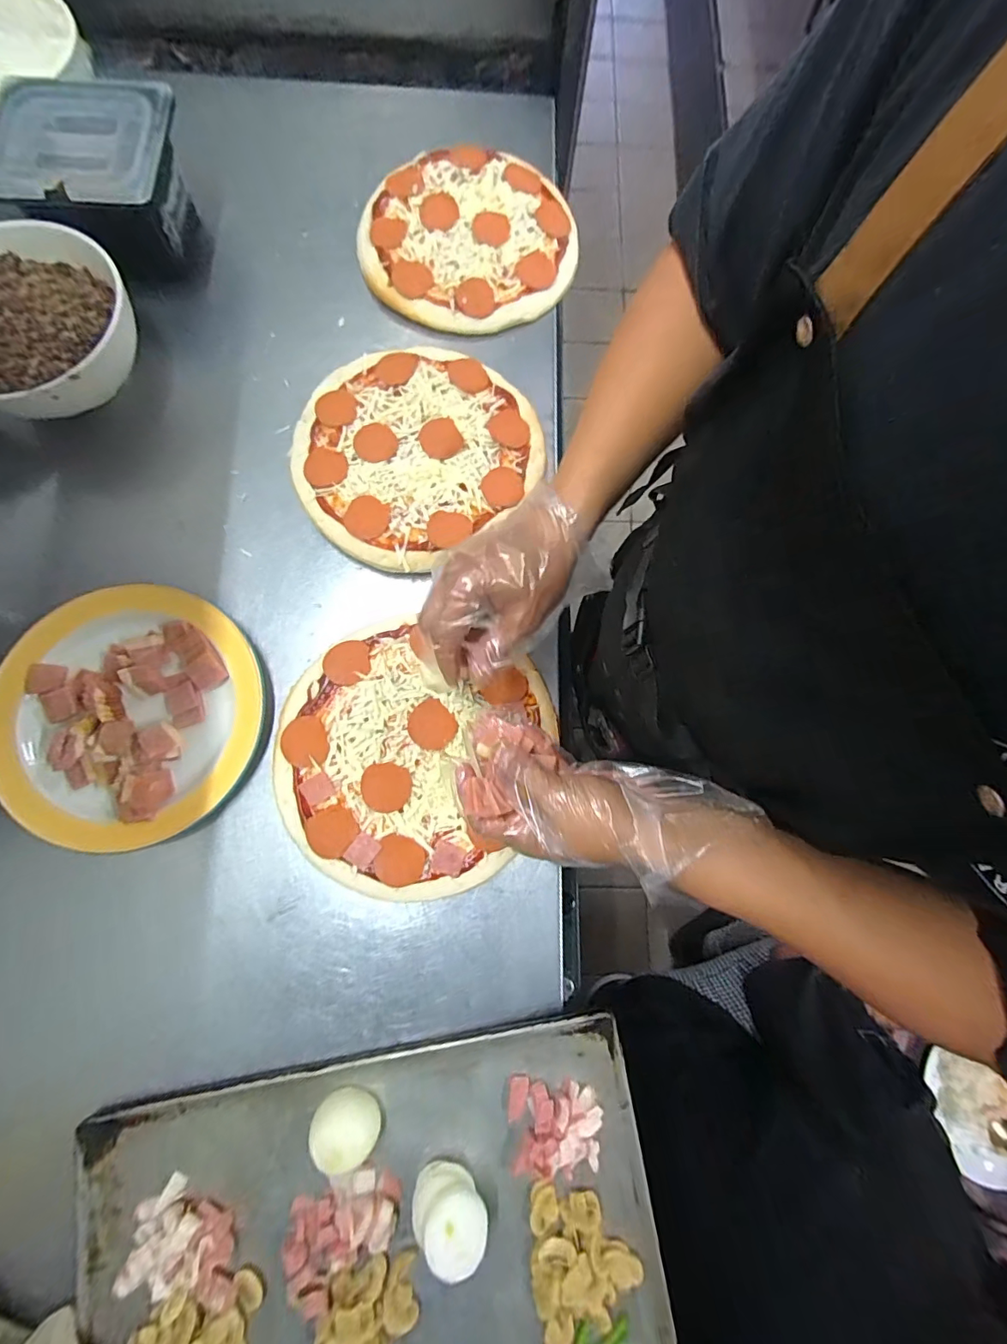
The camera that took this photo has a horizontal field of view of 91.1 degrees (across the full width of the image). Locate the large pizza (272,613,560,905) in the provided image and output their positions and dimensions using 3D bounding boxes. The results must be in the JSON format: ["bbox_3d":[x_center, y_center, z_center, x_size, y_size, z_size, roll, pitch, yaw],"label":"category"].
[{"bbox_3d":[-0.093,0.079,0.460,0.231,0.018,0.243,0,79,0],"label":"large pizza"}]

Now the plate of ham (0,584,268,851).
[{"bbox_3d":[-0.341,0.033,0.453,0.223,0.044,0.222,0,79,0],"label":"plate of ham"}]

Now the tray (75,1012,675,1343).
[{"bbox_3d":[-0.097,0.485,0.369,0.432,0.028,0.335,-9,79,-2],"label":"tray"}]

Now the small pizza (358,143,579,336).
[{"bbox_3d":[-0.040,-0.502,0.571,0.243,0.022,0.220,-15,79,-3],"label":"small pizza"}]

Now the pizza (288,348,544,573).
[{"bbox_3d":[-0.093,-0.237,0.517,0.254,0.026,0.228,-39,82,-8],"label":"pizza"}]

